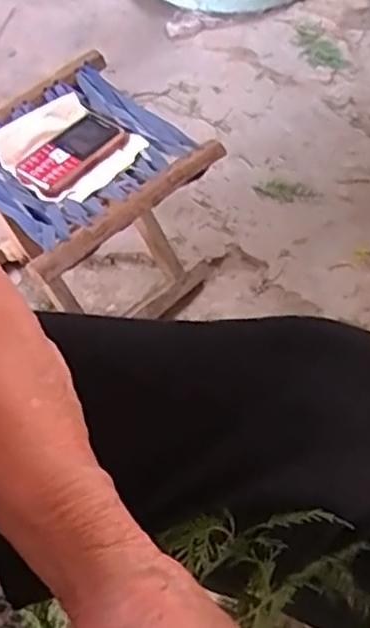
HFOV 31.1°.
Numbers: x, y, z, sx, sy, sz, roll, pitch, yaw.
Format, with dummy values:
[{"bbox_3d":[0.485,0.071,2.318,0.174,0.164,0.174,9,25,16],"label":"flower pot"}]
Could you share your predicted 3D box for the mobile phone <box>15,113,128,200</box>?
[{"bbox_3d":[-0.119,-0.174,0.715,0.066,0.018,0.126,30,59,20],"label":"mobile phone"}]

